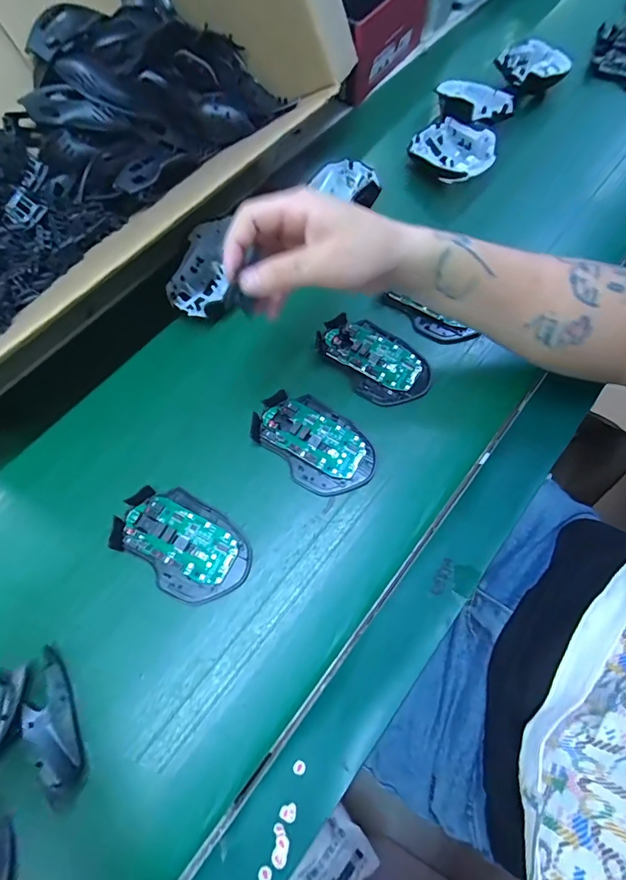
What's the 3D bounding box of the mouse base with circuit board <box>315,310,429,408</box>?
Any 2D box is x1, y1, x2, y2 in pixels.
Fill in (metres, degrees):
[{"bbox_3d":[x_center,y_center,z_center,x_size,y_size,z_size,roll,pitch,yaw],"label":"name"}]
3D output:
[{"bbox_3d":[0.060,-0.082,0.426,0.116,0.017,0.070,41,73,16],"label":"mouse base with circuit board"}]

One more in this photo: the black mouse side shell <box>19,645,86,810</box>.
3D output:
[{"bbox_3d":[-0.191,0.204,0.311,0.033,0.019,0.095,-24,69,-9],"label":"black mouse side shell"}]

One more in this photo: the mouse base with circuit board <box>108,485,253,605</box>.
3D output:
[{"bbox_3d":[-0.109,0.085,0.360,0.115,0.014,0.072,31,71,12],"label":"mouse base with circuit board"}]

